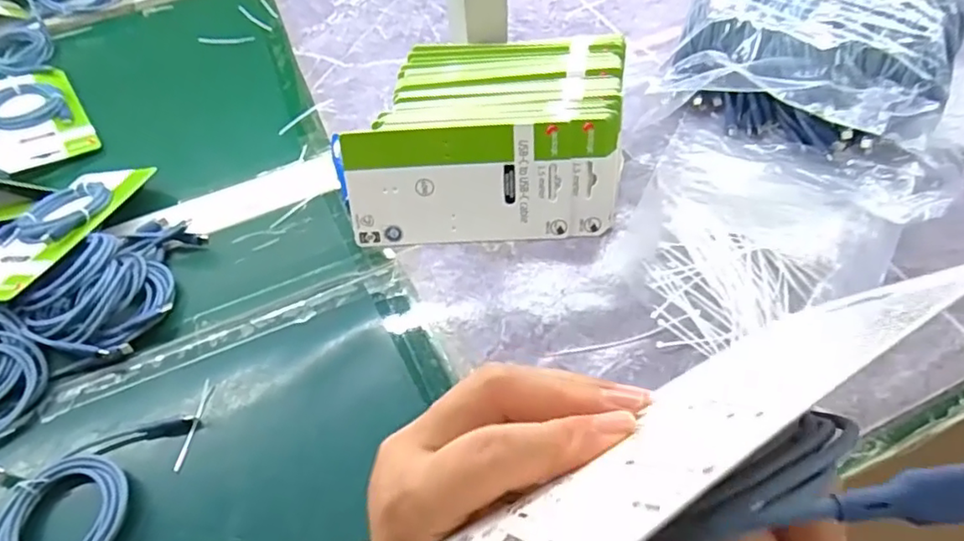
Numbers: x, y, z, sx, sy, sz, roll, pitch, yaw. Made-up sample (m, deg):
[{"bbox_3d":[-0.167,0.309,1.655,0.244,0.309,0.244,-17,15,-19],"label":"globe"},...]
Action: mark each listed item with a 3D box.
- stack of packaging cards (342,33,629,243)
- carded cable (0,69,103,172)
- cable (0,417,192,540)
[{"bbox_3d":[0.001,-0.108,0.522,0.223,0.099,0.133,-3,53,2],"label":"stack of packaging cards"},{"bbox_3d":[-0.484,-0.168,0.653,0.098,0.016,0.171,-33,58,-18],"label":"carded cable"},{"bbox_3d":[-0.267,0.153,0.401,0.071,0.014,0.144,15,56,15],"label":"cable"}]

